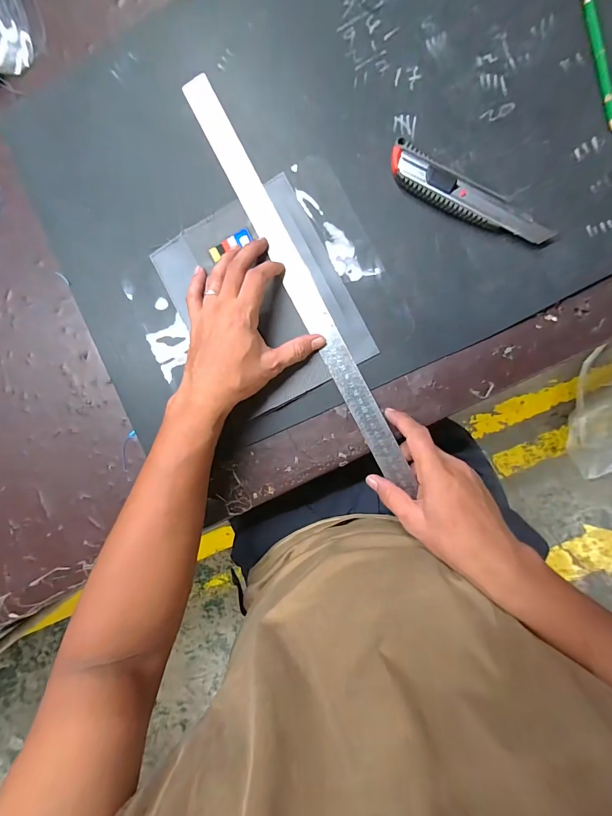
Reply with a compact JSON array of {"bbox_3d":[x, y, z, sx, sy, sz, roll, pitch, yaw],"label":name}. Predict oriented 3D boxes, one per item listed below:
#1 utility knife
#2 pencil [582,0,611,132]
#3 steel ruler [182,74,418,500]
[{"bbox_3d":[0.156,-0.205,0.345,0.168,0.017,0.035,33,95,5],"label":"utility knife"},{"bbox_3d":[0.279,-0.331,0.331,0.013,0.011,0.139,-10,91,7],"label":"pencil"},{"bbox_3d":[-0.008,-0.133,0.377,0.030,0.005,0.485,-27,89,8],"label":"steel ruler"}]

